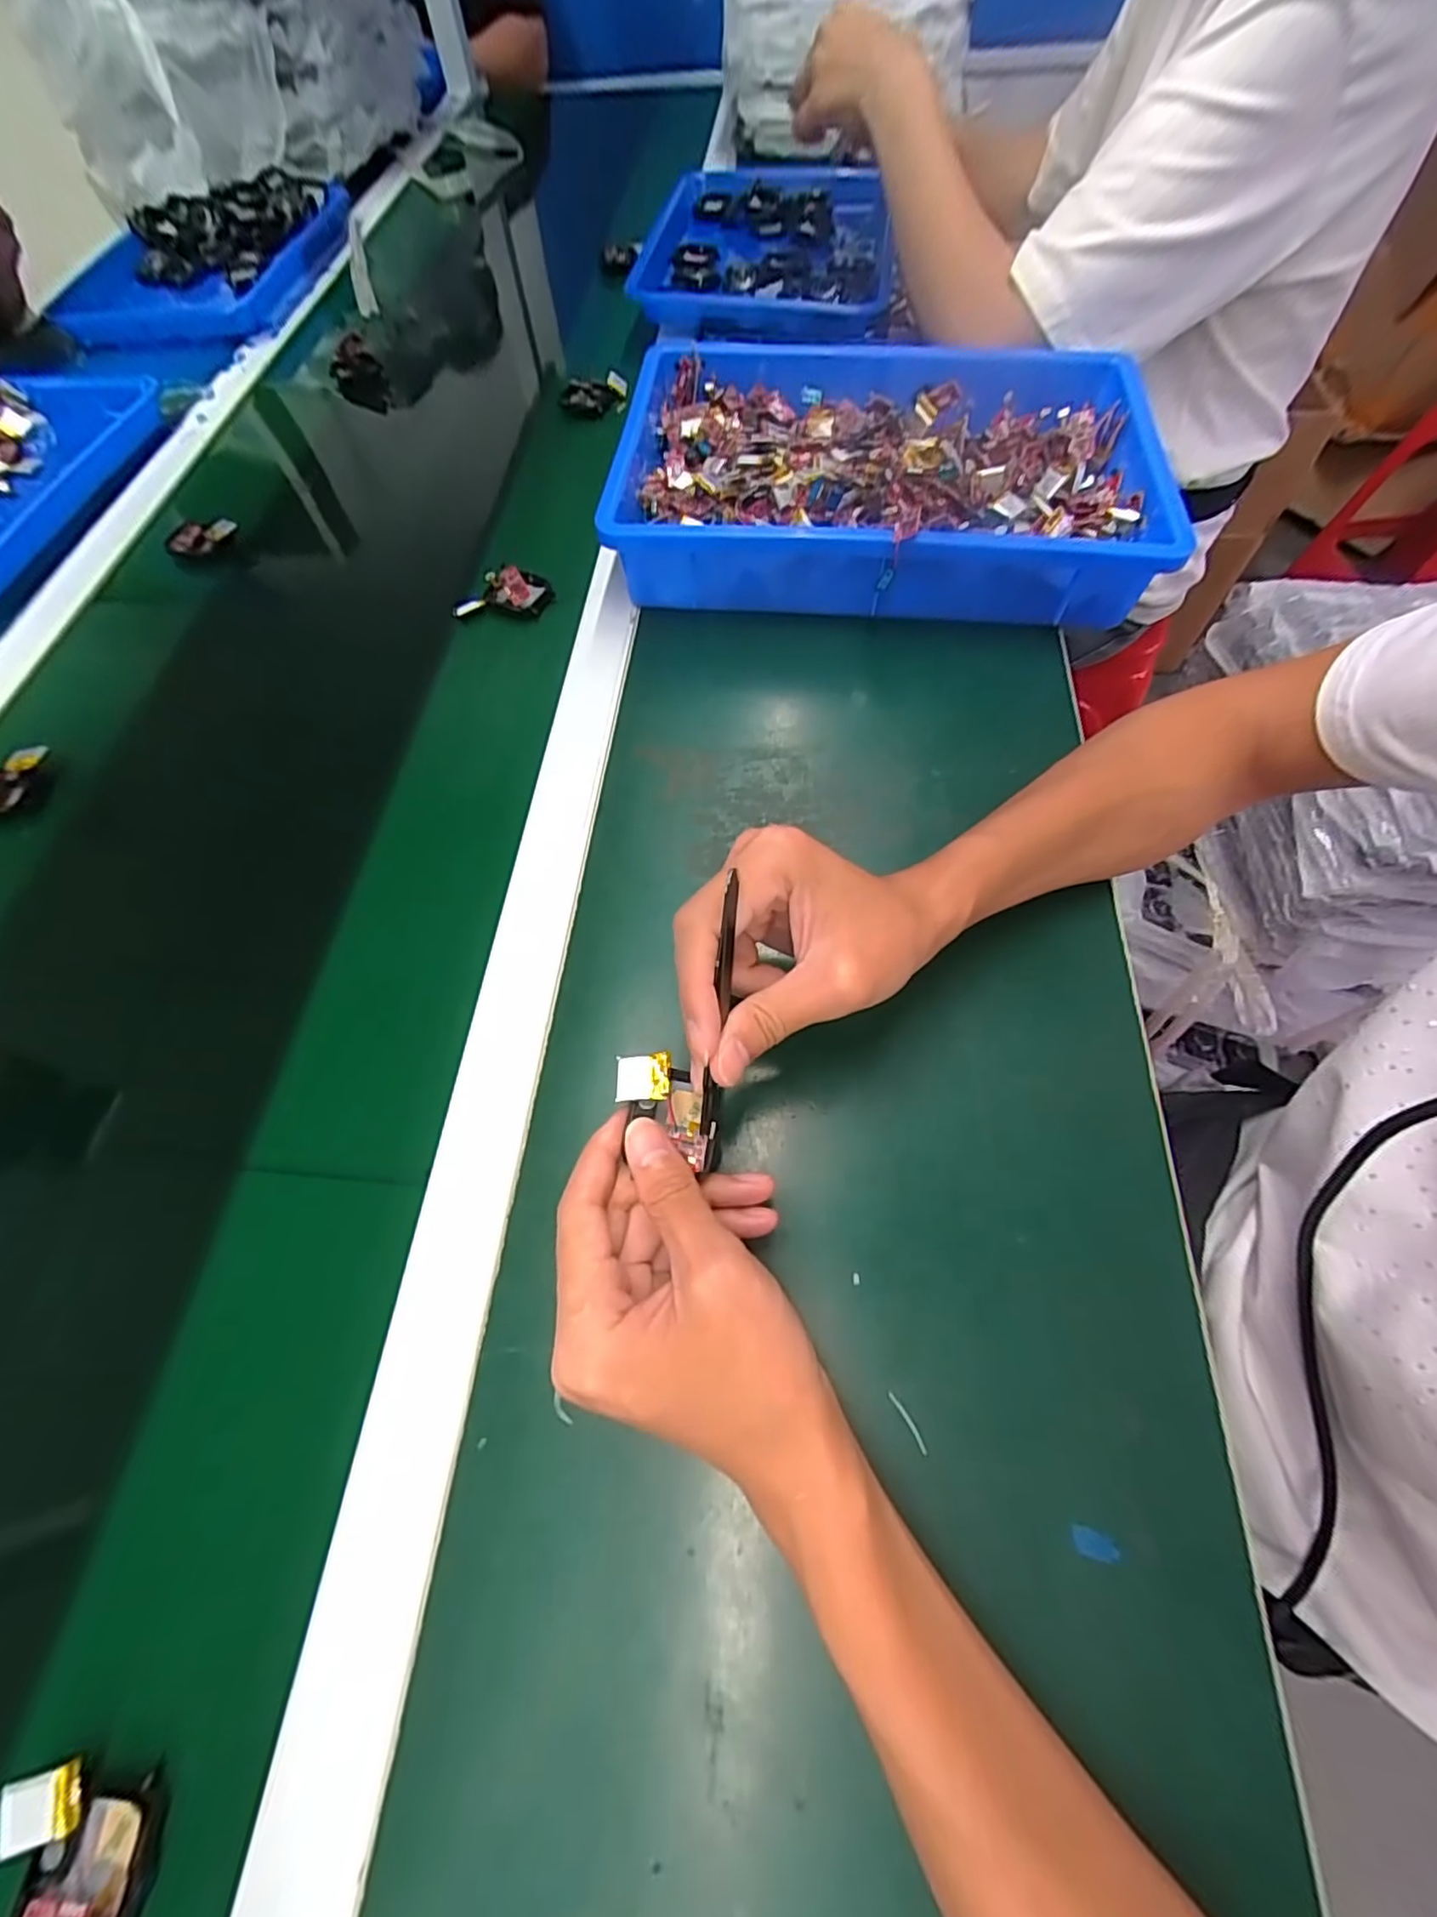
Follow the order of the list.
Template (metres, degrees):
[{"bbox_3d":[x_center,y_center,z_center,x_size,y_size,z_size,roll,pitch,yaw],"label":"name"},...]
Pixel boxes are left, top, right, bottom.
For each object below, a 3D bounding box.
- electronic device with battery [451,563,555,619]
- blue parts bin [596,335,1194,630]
[{"bbox_3d":[-0.161,-0.272,0.480,0.071,0.022,0.036,-5,64,1],"label":"electronic device with battery"},{"bbox_3d":[0.116,-0.359,0.485,0.368,0.078,0.261,4,65,5],"label":"blue parts bin"}]

